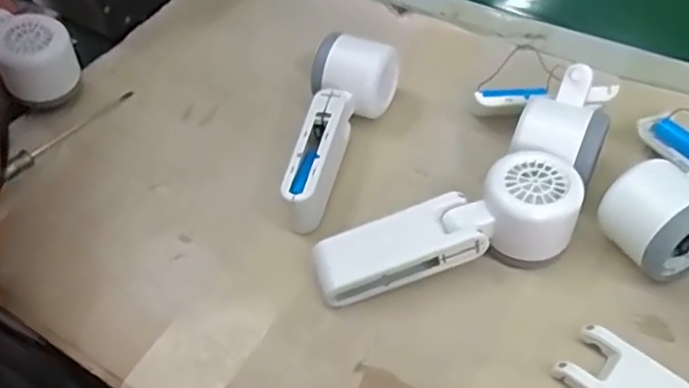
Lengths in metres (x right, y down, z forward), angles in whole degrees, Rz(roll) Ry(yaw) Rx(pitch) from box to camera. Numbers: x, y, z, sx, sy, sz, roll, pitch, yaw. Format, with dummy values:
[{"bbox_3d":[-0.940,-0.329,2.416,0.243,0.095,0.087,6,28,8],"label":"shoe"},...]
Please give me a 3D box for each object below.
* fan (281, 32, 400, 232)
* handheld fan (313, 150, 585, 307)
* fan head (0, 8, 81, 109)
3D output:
[{"bbox_3d":[0.001,-0.046,0.450,0.062,0.055,0.158,5,52,8],"label":"fan"},{"bbox_3d":[0.065,0.026,0.390,0.164,0.049,0.059,-17,52,-10],"label":"handheld fan"},{"bbox_3d":[-0.237,-0.101,0.495,0.056,0.060,0.057,-27,55,-17],"label":"fan head"}]

